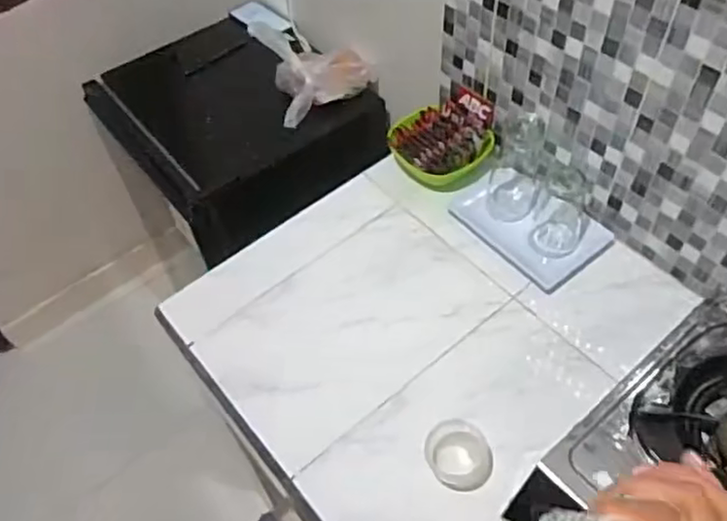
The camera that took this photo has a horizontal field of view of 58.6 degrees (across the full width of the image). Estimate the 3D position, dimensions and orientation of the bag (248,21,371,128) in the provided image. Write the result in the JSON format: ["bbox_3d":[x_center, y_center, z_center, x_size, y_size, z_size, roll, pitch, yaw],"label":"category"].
[{"bbox_3d":[-0.088,-0.364,1.207,0.196,0.119,0.144,-14,53,-6],"label":"bag"}]

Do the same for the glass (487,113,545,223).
[{"bbox_3d":[0.229,-0.146,0.954,0.073,0.165,0.092,9,54,11],"label":"glass"}]

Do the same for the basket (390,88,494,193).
[{"bbox_3d":[0.135,-0.187,1.042,0.155,0.091,0.128,-23,54,-13],"label":"basket"}]

